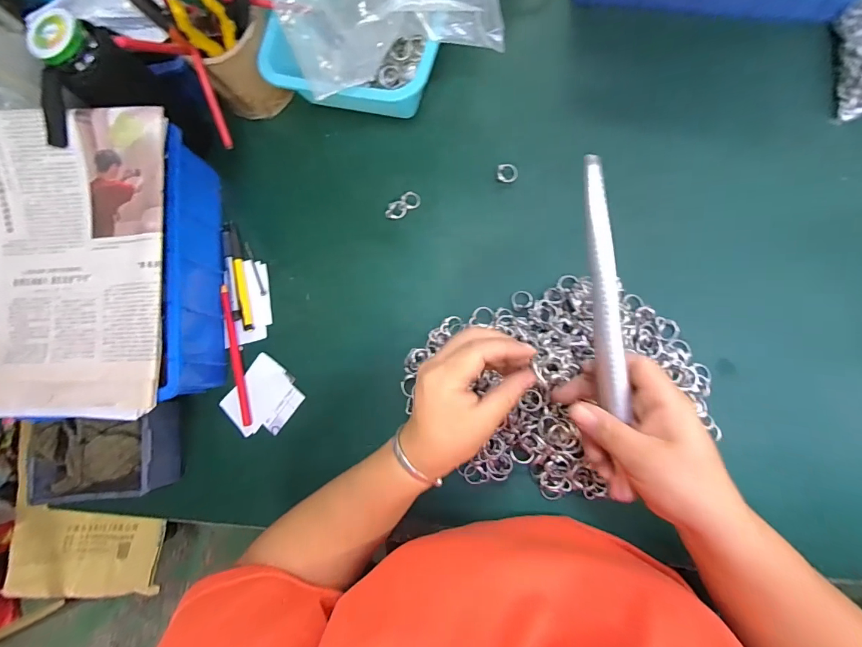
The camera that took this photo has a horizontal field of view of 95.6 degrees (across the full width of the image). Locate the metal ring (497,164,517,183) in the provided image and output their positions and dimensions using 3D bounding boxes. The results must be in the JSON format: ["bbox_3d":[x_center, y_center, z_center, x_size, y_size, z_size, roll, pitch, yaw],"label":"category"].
[{"bbox_3d":[0.084,-0.164,0.427,0.022,0.006,0.020,-2,81,11],"label":"metal ring"}]

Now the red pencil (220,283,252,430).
[{"bbox_3d":[-0.225,0.035,0.449,0.013,0.008,0.162,-15,79,8],"label":"red pencil"}]

